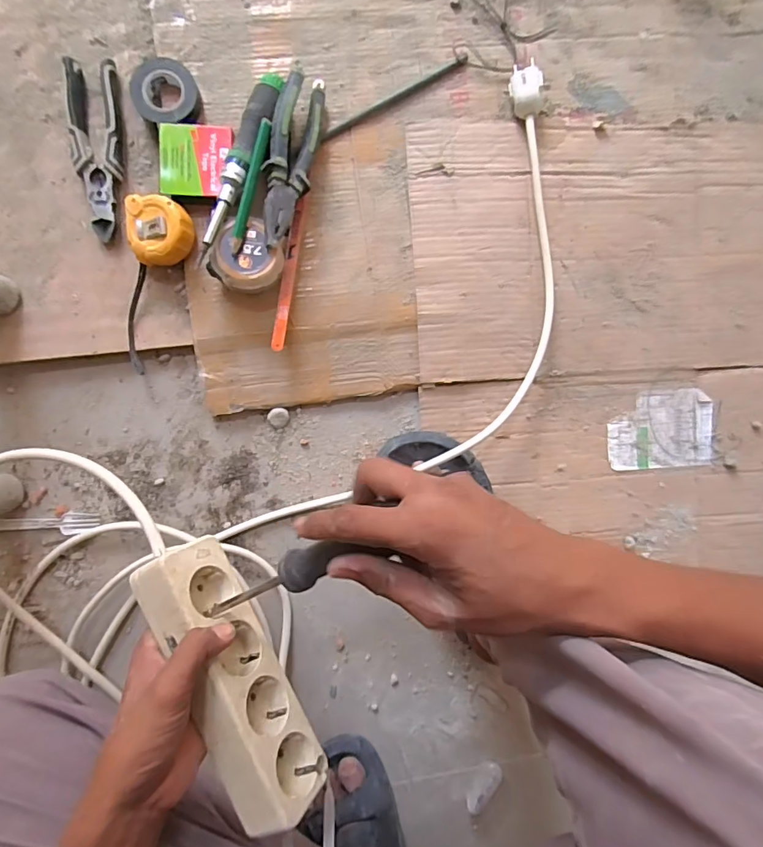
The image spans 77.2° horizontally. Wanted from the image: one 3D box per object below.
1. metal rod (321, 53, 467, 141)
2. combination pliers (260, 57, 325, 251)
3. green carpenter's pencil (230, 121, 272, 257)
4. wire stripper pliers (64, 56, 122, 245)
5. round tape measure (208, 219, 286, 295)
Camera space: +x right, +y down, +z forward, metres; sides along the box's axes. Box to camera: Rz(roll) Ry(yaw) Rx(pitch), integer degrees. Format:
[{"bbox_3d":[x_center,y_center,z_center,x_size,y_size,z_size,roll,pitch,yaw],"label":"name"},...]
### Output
[{"bbox_3d":[0.014,-0.367,0.536,0.190,0.006,0.012,-31,96,-3],"label":"metal rod"},{"bbox_3d":[-0.094,-0.281,0.503,0.045,0.043,0.203,11,80,-6],"label":"combination pliers"},{"bbox_3d":[-0.133,-0.240,0.484,0.012,0.009,0.140,14,90,-7],"label":"green carpenter's pencil"},{"bbox_3d":[-0.305,-0.288,0.507,0.052,0.021,0.181,-2,94,-5],"label":"wire stripper pliers"},{"bbox_3d":[-0.140,-0.174,0.506,0.068,0.042,0.072,0,92,-6],"label":"round tape measure"}]

